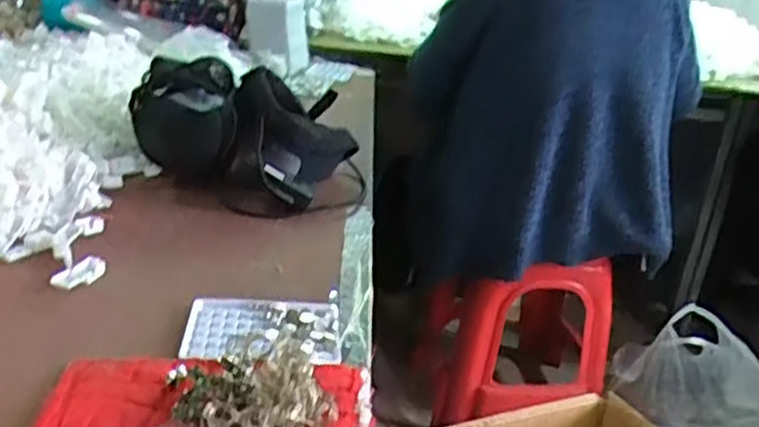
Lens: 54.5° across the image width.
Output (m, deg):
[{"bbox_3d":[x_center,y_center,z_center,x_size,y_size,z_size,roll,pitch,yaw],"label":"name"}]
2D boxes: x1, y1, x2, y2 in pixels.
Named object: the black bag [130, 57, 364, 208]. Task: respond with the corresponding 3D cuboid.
[{"bbox_3d":[-0.175,-0.120,0.986,0.251,0.124,0.247,13,23,13],"label":"black bag"}]

